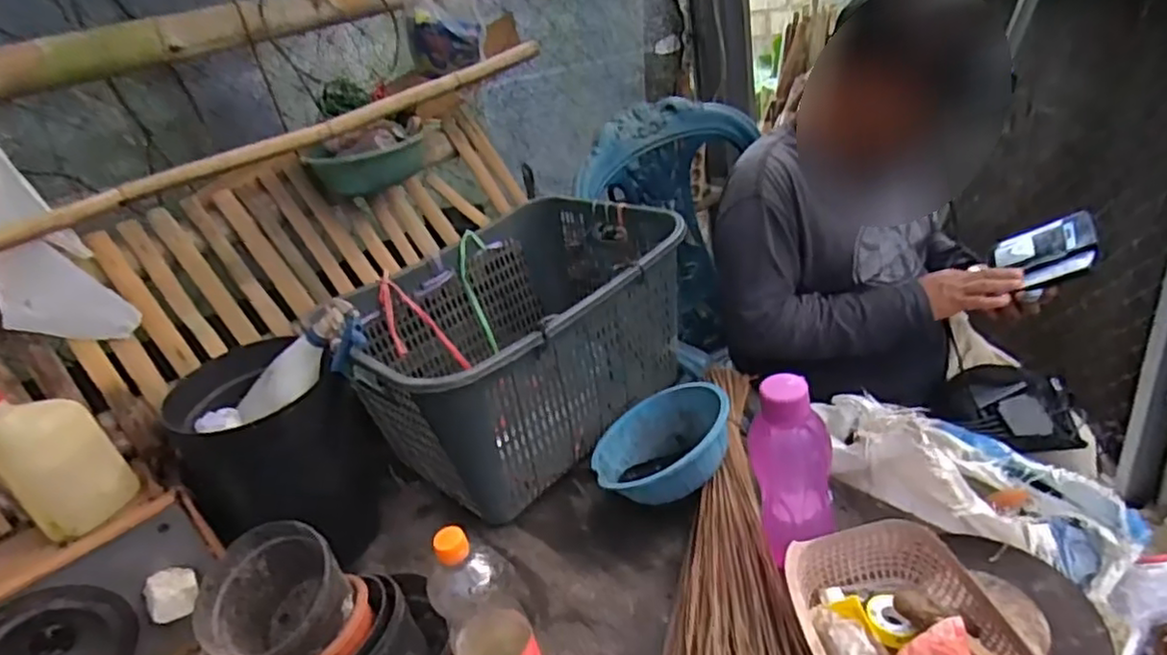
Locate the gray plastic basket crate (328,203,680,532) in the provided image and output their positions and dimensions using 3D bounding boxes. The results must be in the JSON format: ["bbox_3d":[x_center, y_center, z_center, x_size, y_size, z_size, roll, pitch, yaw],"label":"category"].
[{"bbox_3d":[-0.123,0.013,1.143,0.540,0.295,0.428,-30,36,-34],"label":"gray plastic basket crate"}]

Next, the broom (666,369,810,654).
[{"bbox_3d":[0.195,0.261,0.862,0.151,0.055,0.657,0,30,13],"label":"broom"}]

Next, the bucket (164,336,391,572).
[{"bbox_3d":[-0.446,0.193,1.017,0.257,0.283,0.296,-20,32,-22],"label":"bucket"}]

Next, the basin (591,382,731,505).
[{"bbox_3d":[0.129,0.182,1.000,0.220,0.083,0.206,-32,19,12],"label":"basin"}]

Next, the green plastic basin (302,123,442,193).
[{"bbox_3d":[-0.370,-0.287,1.170,0.211,0.098,0.133,-16,30,-15],"label":"green plastic basin"}]

